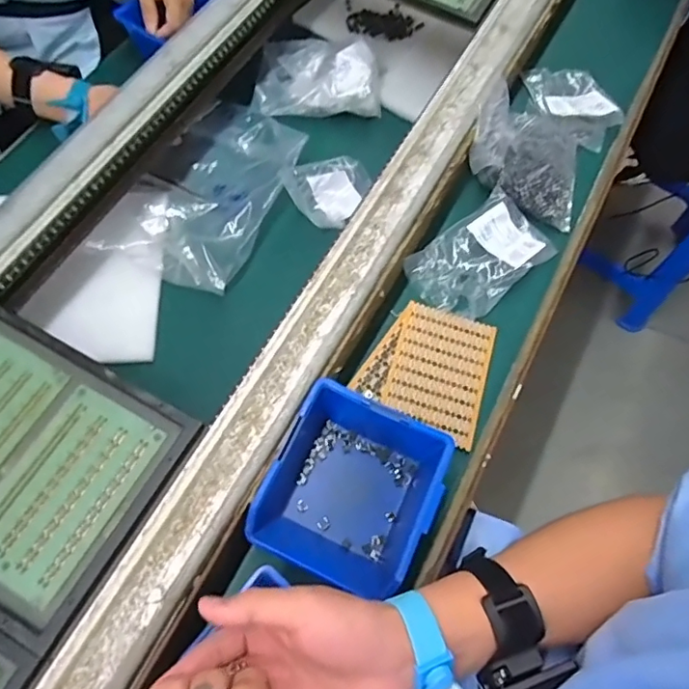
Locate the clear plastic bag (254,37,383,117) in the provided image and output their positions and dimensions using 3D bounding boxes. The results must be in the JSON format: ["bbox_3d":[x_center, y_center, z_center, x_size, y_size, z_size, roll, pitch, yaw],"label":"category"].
[{"bbox_3d":[-0.032,-0.344,0.679,0.152,0.036,0.108,6,66,-2],"label":"clear plastic bag"}]

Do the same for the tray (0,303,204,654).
[{"bbox_3d":[-0.247,0.084,0.403,0.211,0.010,0.176,28,68,9],"label":"tray"}]

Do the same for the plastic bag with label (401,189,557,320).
[{"bbox_3d":[0.136,-0.091,0.542,0.147,0.016,0.092,-38,74,-18],"label":"plastic bag with label"}]

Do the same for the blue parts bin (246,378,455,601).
[{"bbox_3d":[0.005,0.117,0.430,0.120,0.064,0.132,25,67,7],"label":"blue parts bin"}]

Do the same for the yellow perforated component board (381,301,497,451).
[{"bbox_3d":[0.089,0.024,0.499,0.087,0.009,0.116,19,66,4],"label":"yellow perforated component board"}]

